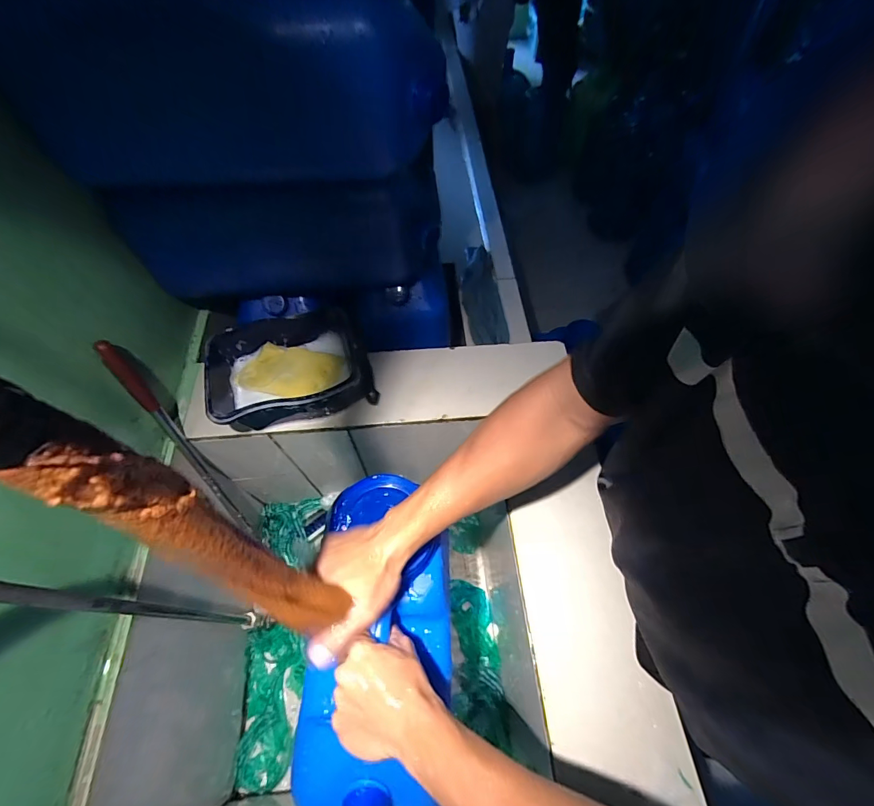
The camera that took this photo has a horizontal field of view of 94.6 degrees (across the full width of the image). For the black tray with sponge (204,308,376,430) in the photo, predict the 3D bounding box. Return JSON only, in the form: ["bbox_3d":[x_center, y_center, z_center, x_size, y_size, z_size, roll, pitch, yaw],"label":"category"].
[{"bbox_3d":[-0.211,-0.045,0.592,0.214,0.085,0.164,-15,61,-8],"label":"black tray with sponge"}]

